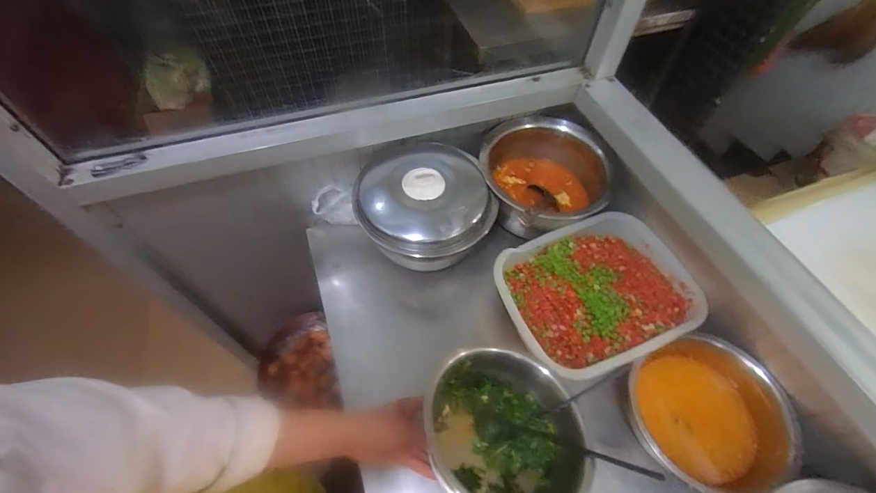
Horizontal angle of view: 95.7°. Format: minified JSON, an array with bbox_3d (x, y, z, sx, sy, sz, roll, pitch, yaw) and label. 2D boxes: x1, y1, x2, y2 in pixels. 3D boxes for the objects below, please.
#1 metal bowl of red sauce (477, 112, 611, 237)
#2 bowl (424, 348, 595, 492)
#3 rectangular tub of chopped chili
[{"bbox_3d":[0.211,-0.133,0.818,0.243,0.127,0.234,18,58,10],"label":"metal bowl of red sauce"},{"bbox_3d":[0.090,0.252,0.540,0.217,0.113,0.206,1,57,-1],"label":"bowl"},{"bbox_3d":[0.278,0.090,0.720,0.322,0.087,0.251,-21,60,-14],"label":"rectangular tub of chopped chili"}]

